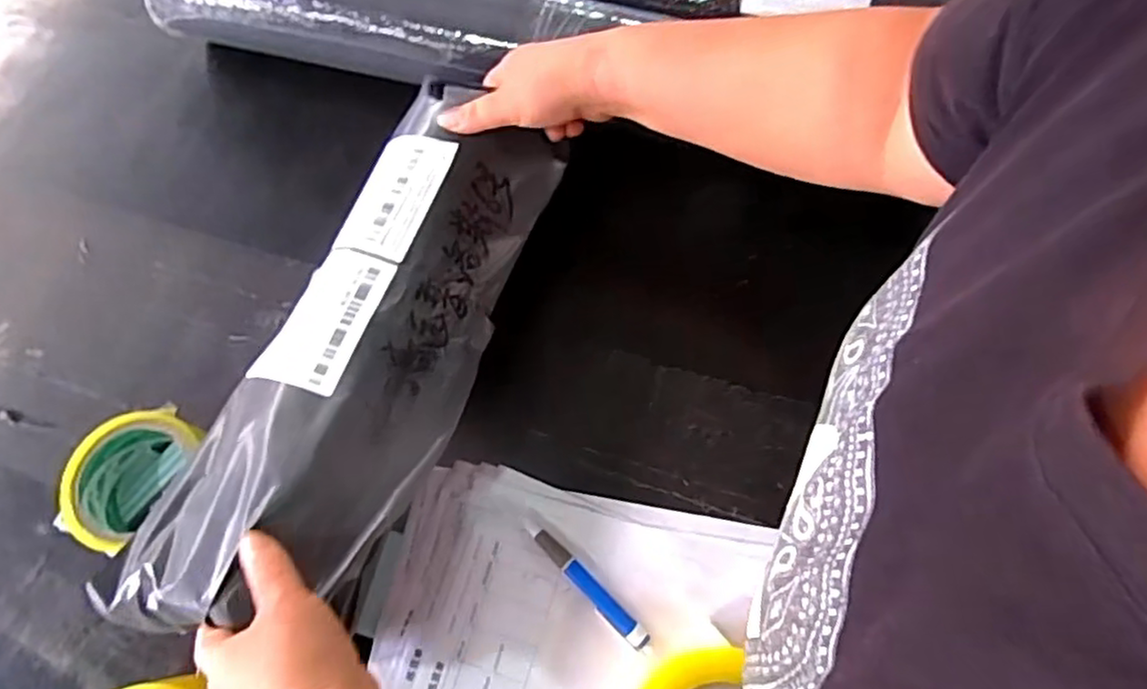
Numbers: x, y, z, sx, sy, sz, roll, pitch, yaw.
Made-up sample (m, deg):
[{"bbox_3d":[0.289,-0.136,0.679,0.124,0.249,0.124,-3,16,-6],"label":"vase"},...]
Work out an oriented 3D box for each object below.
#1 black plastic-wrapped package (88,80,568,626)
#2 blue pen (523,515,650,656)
[{"bbox_3d":[-0.133,-0.004,0.462,0.137,0.061,0.418,25,72,12],"label":"black plastic-wrapped package"},{"bbox_3d":[0.008,0.166,0.471,0.119,0.013,0.014,42,77,16],"label":"blue pen"}]

